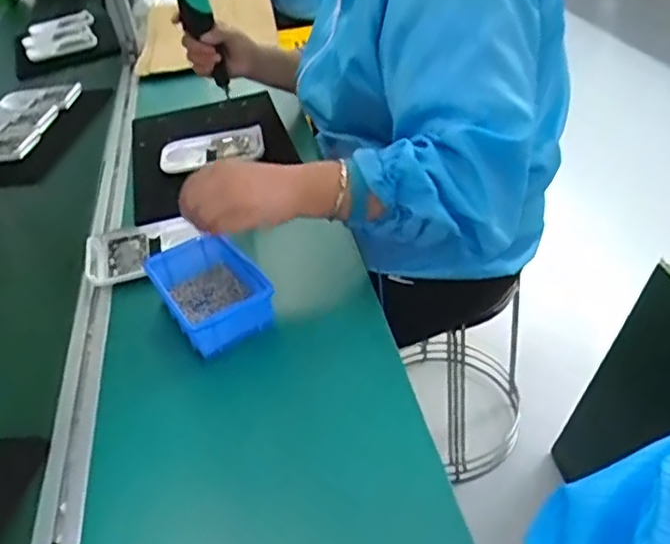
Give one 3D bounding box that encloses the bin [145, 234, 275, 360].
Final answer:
[{"bbox_3d":[-0.135,0.023,0.685,0.099,0.053,0.145,-27,44,-21],"label":"bin"}]

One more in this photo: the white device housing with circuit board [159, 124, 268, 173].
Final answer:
[{"bbox_3d":[-0.183,-0.182,0.940,0.158,0.026,0.090,-4,39,6],"label":"white device housing with circuit board"}]

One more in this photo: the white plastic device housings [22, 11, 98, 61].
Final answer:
[{"bbox_3d":[-0.656,-0.569,1.501,0.161,0.029,0.237,-18,39,-11],"label":"white plastic device housings"}]

